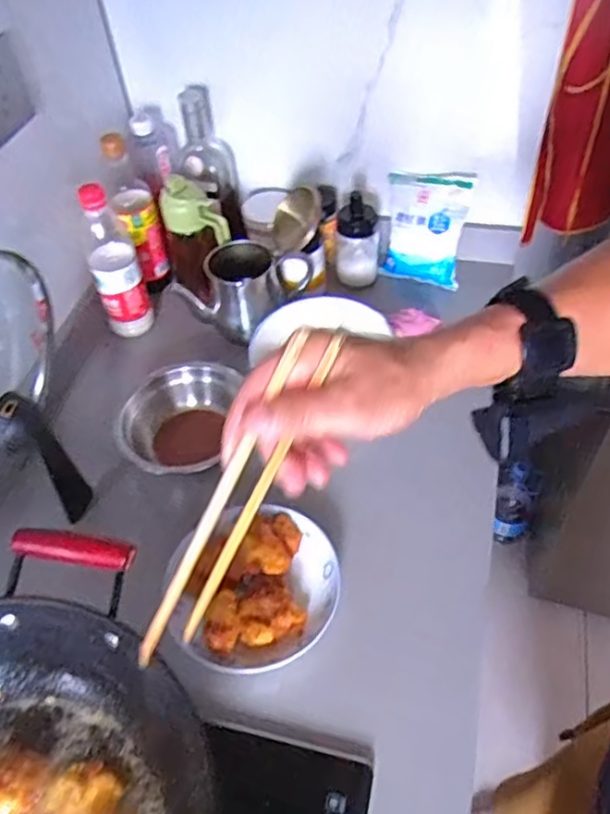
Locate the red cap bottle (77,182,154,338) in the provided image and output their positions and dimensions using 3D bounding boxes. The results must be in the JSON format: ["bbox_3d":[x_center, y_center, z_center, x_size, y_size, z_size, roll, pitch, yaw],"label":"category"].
[{"bbox_3d":[-0.271,-0.205,0.912,0.066,0.239,0.069,-18,51,-10],"label":"red cap bottle"}]

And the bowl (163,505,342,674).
[{"bbox_3d":[-0.057,0.172,0.652,0.175,0.061,0.169,-2,50,3],"label":"bowl"}]

